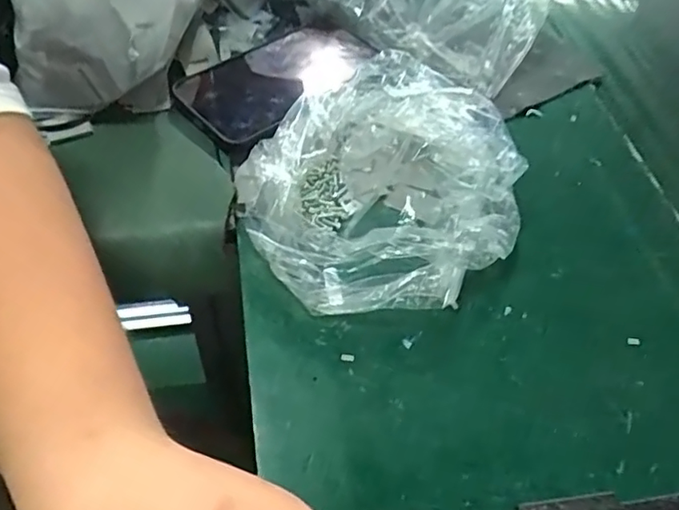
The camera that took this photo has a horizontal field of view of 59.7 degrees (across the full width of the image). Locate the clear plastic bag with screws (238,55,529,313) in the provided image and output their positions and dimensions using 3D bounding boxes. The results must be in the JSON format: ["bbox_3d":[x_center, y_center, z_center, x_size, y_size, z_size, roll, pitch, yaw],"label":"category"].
[{"bbox_3d":[0.021,-0.041,0.348,0.150,0.064,0.149,-33,59,-28],"label":"clear plastic bag with screws"}]

